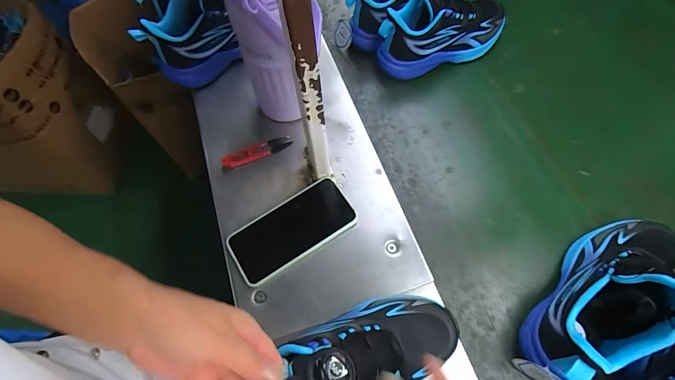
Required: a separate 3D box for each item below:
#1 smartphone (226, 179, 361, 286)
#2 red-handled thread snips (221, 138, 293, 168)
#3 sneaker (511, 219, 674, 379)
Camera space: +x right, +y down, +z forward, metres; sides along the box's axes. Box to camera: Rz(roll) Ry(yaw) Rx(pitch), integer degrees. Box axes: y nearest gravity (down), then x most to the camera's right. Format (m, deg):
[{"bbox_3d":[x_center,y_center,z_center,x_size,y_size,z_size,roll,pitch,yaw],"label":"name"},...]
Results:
[{"bbox_3d":[-0.057,0.051,0.446,0.159,0.013,0.076,-31,68,-9],"label":"smartphone"},{"bbox_3d":[-0.115,-0.054,0.503,0.100,0.016,0.022,-22,66,-10],"label":"red-handled thread snips"},{"bbox_3d":[0.292,0.106,0.364,0.083,0.143,0.233,37,70,20],"label":"sneaker"}]

